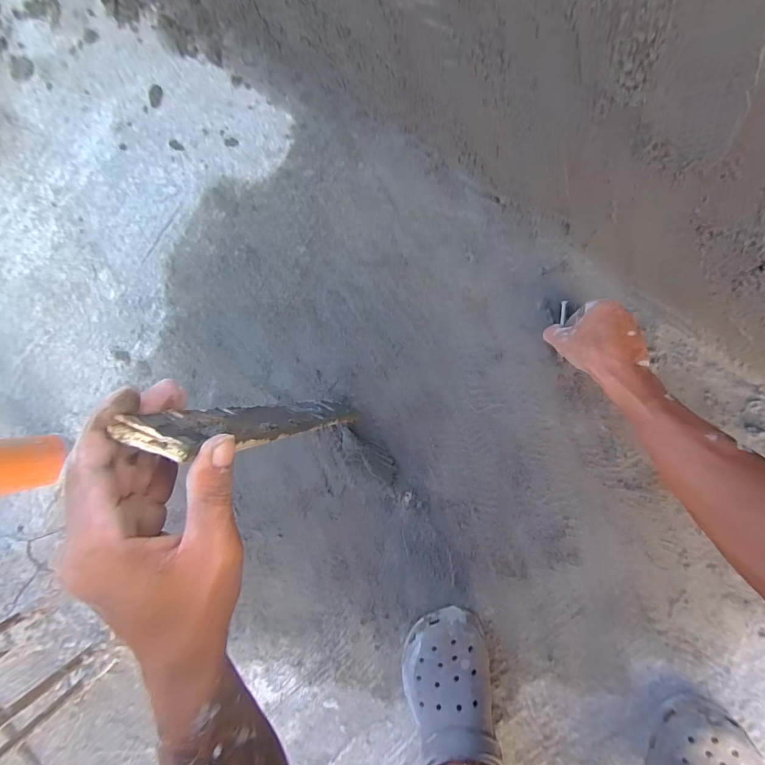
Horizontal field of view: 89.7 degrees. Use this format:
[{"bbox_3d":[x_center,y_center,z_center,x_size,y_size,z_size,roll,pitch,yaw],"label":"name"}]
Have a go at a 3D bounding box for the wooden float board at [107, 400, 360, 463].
[{"bbox_3d":[-0.087,0.032,0.355,0.048,0.338,0.011,24,93,10],"label":"wooden float board"}]

